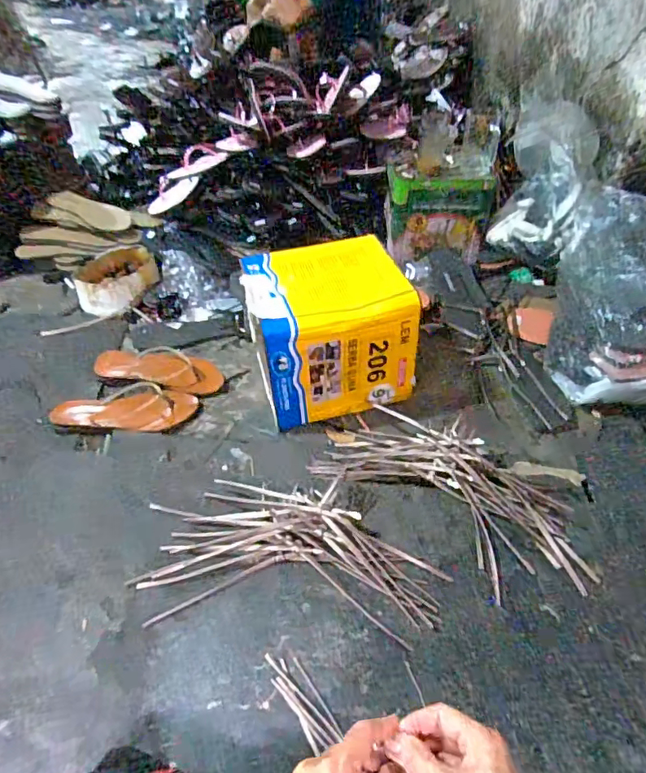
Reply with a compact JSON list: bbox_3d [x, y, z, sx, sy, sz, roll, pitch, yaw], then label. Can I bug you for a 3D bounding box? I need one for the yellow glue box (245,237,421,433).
[{"bbox_3d":[0.001,-0.111,0.916,0.255,0.225,0.246,-10,47,-16],"label":"yellow glue box"}]

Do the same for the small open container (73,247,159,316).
[{"bbox_3d":[-0.468,-0.241,1.157,0.181,0.063,0.166,-13,48,-19],"label":"small open container"}]

